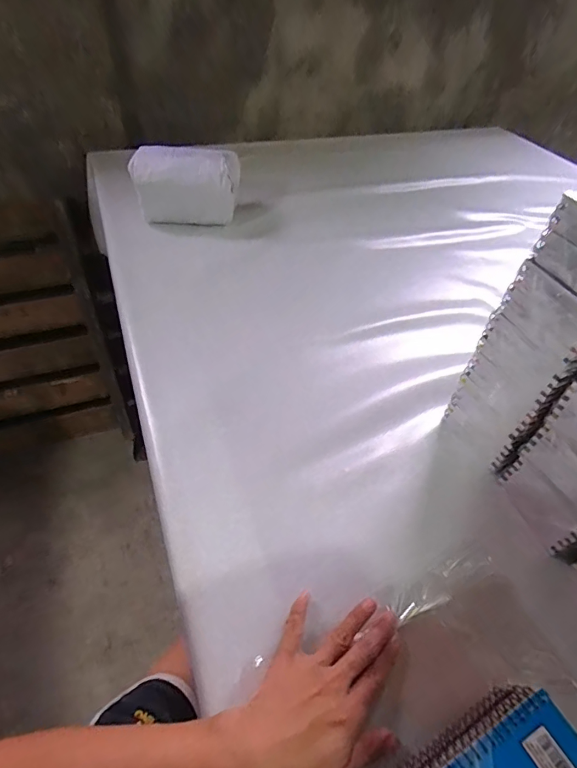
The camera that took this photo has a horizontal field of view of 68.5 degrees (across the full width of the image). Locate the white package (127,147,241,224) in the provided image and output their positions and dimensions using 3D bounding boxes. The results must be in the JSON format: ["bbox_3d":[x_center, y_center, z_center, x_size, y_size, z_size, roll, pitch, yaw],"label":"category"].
[{"bbox_3d":[-0.184,-0.362,0.780,0.184,0.111,0.087,-3,49,-7],"label":"white package"}]

